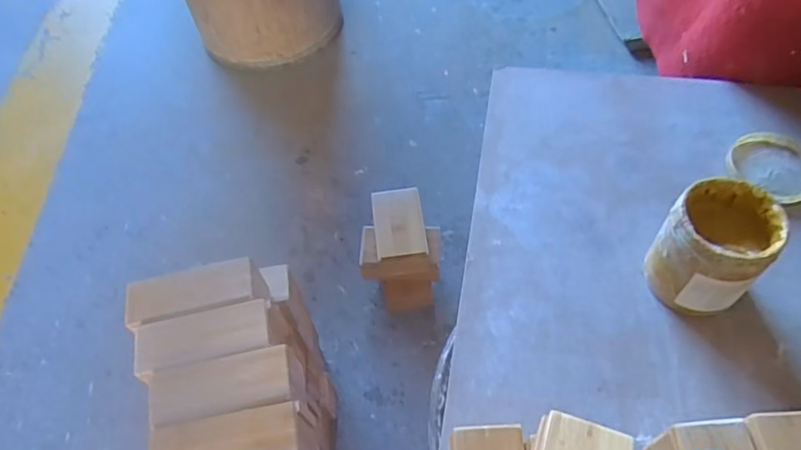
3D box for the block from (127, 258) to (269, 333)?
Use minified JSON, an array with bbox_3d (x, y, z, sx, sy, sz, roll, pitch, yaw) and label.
[{"bbox_3d":[-0.206,0.076,0.586,0.128,0.047,0.055,-13,56,-4],"label":"block"}]

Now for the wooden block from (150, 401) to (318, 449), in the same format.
[{"bbox_3d":[-0.144,0.202,0.511,0.126,0.067,0.050,-9,57,-2],"label":"wooden block"}]

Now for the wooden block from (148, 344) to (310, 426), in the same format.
[{"bbox_3d":[-0.158,0.158,0.541,0.130,0.062,0.055,-11,57,-3],"label":"wooden block"}]

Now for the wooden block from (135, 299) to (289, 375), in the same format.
[{"bbox_3d":[-0.182,0.118,0.566,0.134,0.063,0.054,-14,56,-4],"label":"wooden block"}]

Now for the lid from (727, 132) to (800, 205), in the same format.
[{"bbox_3d":[0.388,-0.064,0.597,0.084,0.010,0.080,-2,56,4],"label":"lid"}]

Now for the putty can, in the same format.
[{"bbox_3d":[0.267,0.022,0.496,0.084,0.099,0.078,-2,56,4],"label":"putty can"}]

